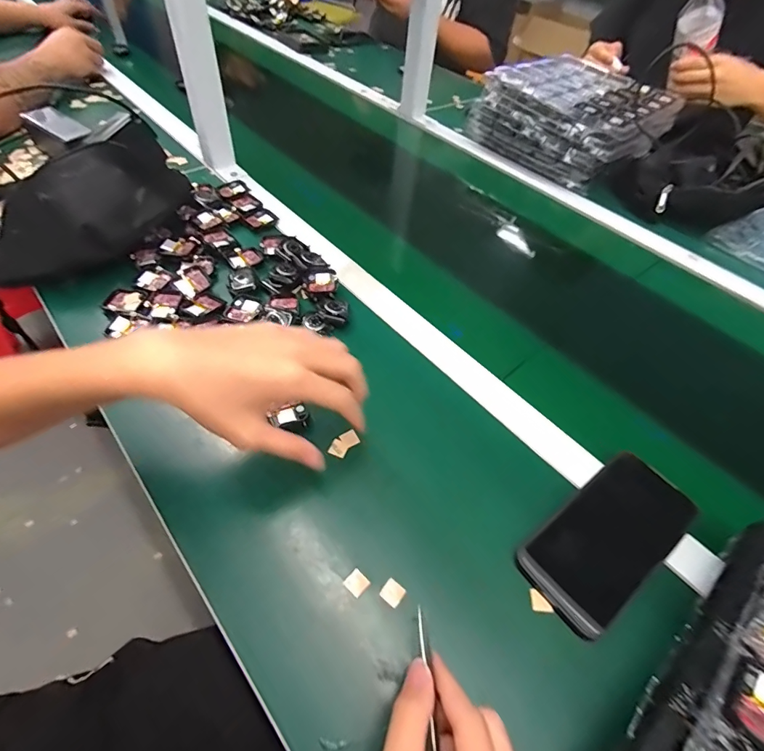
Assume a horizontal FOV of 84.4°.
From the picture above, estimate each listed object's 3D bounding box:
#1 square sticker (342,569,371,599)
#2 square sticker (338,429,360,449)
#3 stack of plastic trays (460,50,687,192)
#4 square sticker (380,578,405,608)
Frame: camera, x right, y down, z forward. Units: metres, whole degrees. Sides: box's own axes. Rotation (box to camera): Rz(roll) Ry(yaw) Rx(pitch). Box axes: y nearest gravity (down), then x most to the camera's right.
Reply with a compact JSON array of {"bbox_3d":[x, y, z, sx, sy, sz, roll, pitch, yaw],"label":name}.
[{"bbox_3d":[-0.020,0.160,0.325,0.016,0.004,0.016,33,53,27],"label":"square sticker"},{"bbox_3d":[-0.031,0.061,0.404,0.017,0.004,0.015,-23,68,-30],"label":"square sticker"},{"bbox_3d":[0.374,-0.494,0.815,0.297,0.110,0.286,-28,60,-25],"label":"stack of plastic trays"},{"bbox_3d":[0.008,0.167,0.323,0.016,0.004,0.016,34,64,21],"label":"square sticker"}]

